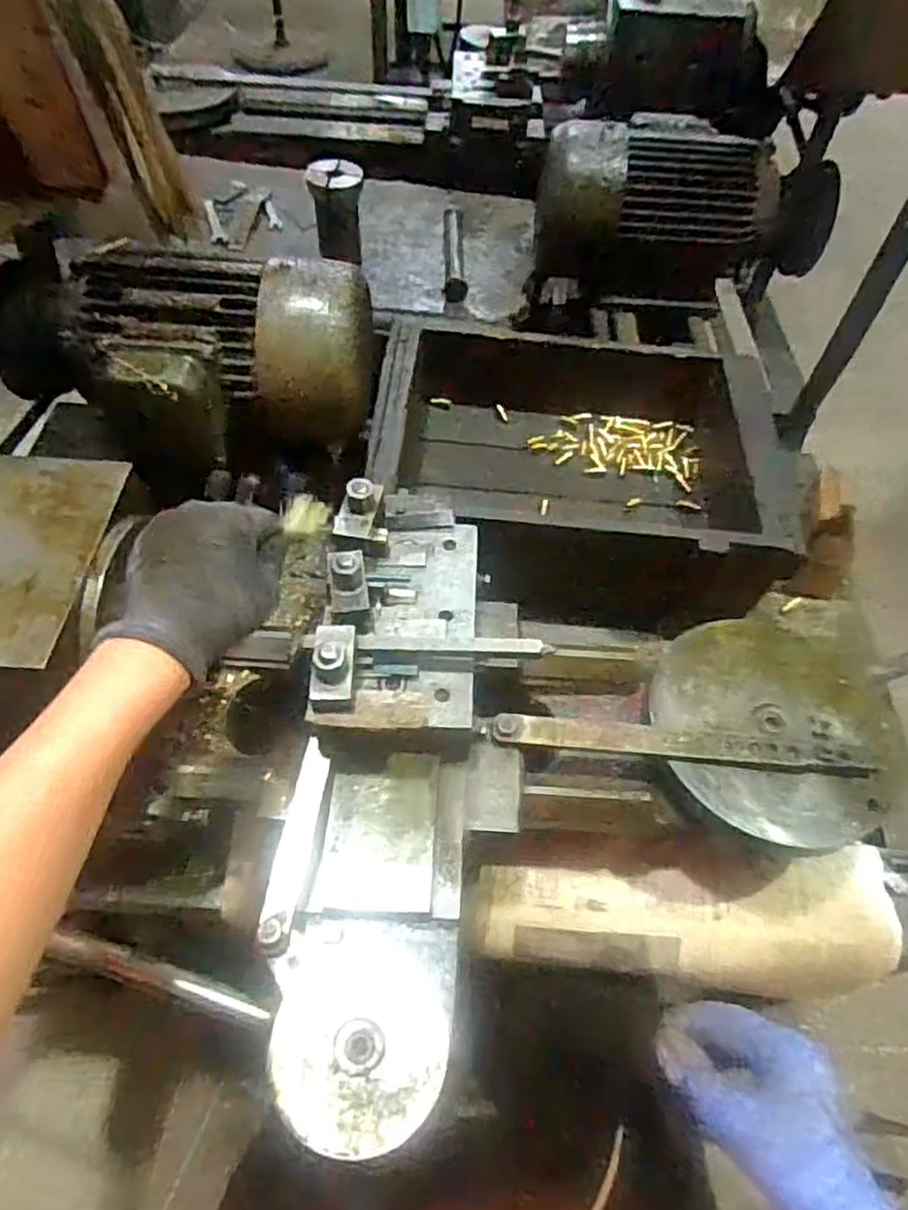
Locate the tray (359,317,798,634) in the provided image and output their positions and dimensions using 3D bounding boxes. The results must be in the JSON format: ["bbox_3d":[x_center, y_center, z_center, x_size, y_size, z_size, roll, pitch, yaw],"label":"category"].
[{"bbox_3d":[0.121,-0.155,0.796,0.411,0.137,0.360,2,54,-2],"label":"tray"}]

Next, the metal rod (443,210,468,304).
[{"bbox_3d":[0.002,-0.463,0.927,0.029,0.030,0.202,2,54,-2],"label":"metal rod"}]

